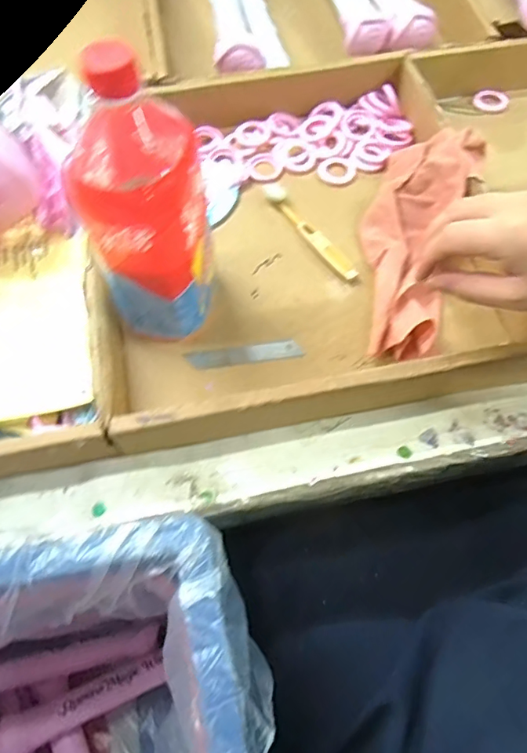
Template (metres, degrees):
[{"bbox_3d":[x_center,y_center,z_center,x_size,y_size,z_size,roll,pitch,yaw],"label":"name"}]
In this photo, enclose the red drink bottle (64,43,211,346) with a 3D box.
[{"bbox_3d":[-0.076,-0.101,0.356,0.073,0.216,0.068,21,66,11],"label":"red drink bottle"}]

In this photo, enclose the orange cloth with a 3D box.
[{"bbox_3d":[0.137,-0.125,0.458,0.087,0.051,0.234,14,69,5],"label":"orange cloth"}]

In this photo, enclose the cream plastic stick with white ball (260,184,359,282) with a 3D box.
[{"bbox_3d":[0.043,-0.145,0.494,0.018,0.008,0.142,-30,67,-13],"label":"cream plastic stick with white ball"}]

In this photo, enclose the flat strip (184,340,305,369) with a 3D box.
[{"bbox_3d":[-0.016,-0.019,0.435,0.097,0.004,0.017,-7,64,-3],"label":"flat strip"}]

